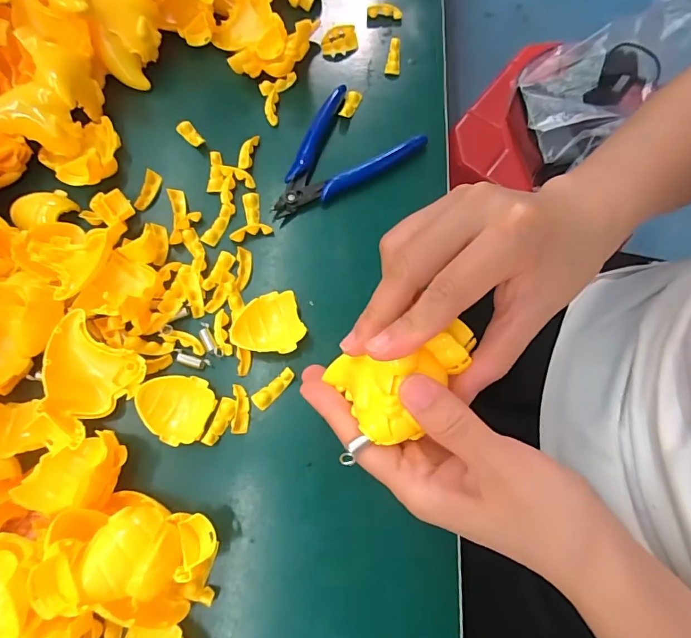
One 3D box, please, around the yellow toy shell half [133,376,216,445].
[{"bbox_3d":[-0.102,0.052,0.264,0.042,0.011,0.039,19,74,8],"label":"yellow toy shell half"}]

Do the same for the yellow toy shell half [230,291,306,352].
[{"bbox_3d":[-0.049,0.005,0.282,0.044,0.012,0.039,-20,73,-5],"label":"yellow toy shell half"}]

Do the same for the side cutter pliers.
[{"bbox_3d":[-0.012,-0.128,0.328,0.119,0.008,0.077,-31,74,-8],"label":"side cutter pliers"}]

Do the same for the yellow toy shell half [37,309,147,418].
[{"bbox_3d":[-0.147,0.030,0.259,0.050,0.018,0.056,14,73,6],"label":"yellow toy shell half"}]

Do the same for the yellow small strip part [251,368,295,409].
[{"bbox_3d":[-0.044,0.042,0.274,0.011,0.006,0.029,42,78,13],"label":"yellow small strip part"}]

